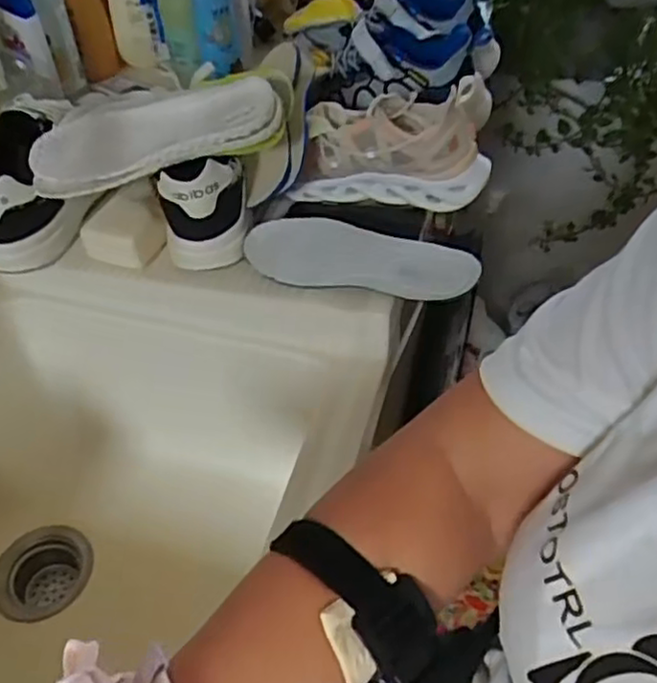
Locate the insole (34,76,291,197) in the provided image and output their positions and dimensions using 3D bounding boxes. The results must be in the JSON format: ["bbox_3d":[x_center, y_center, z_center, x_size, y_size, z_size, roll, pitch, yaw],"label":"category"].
[{"bbox_3d":[-0.159,-0.193,0.625,0.238,0.025,0.096,-7,65,16],"label":"insole"}]

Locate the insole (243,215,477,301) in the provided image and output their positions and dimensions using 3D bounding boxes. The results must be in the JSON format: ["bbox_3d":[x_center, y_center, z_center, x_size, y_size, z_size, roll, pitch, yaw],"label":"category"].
[{"bbox_3d":[0.030,-0.082,0.652,0.223,0.012,0.072,11,67,15],"label":"insole"}]

